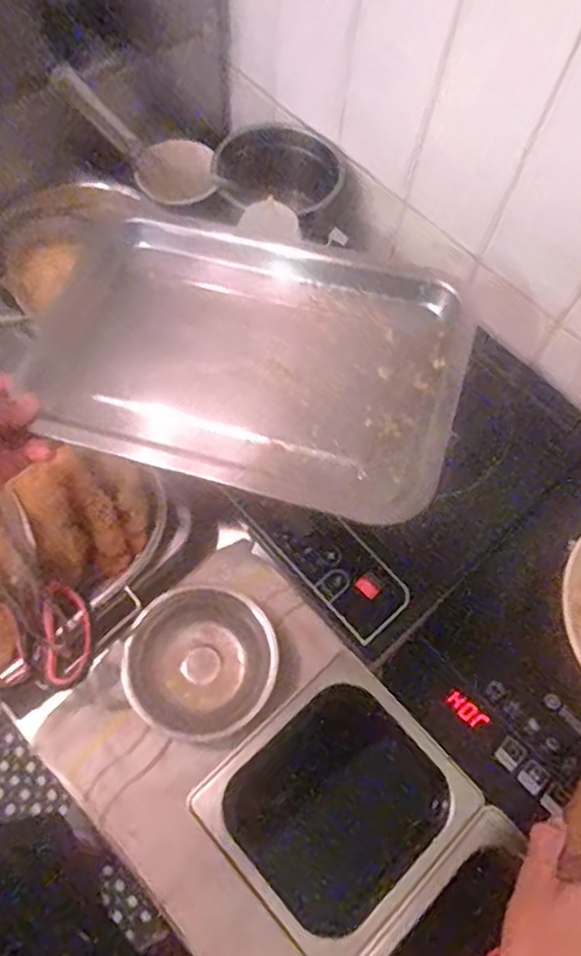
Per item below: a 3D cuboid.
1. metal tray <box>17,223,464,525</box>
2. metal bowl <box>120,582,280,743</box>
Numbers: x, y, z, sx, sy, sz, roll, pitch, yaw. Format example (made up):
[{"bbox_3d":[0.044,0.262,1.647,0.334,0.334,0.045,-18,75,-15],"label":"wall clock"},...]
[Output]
[{"bbox_3d":[-0.032,-0.105,0.514,0.312,0.050,0.230,15,65,4],"label":"metal tray"},{"bbox_3d":[-0.080,0.165,0.591,0.125,0.059,0.126,1,65,-3],"label":"metal bowl"}]

